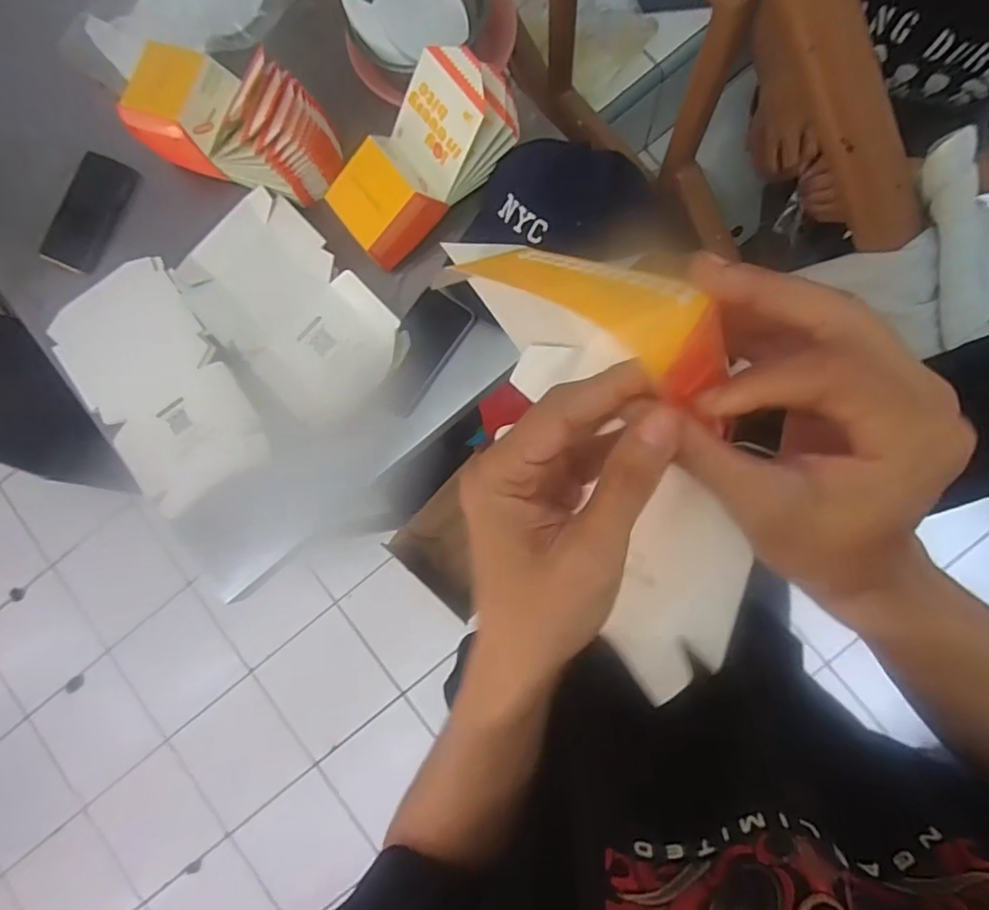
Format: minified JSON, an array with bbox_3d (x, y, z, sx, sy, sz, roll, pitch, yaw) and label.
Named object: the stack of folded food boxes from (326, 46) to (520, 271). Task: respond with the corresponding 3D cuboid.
[{"bbox_3d":[-0.082,-0.345,0.615,0.236,0.095,0.114,-42,83,1],"label":"stack of folded food boxes"}]

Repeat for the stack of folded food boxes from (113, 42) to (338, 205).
[{"bbox_3d":[-0.314,-0.398,0.654,0.242,0.113,0.118,21,88,7],"label":"stack of folded food boxes"}]

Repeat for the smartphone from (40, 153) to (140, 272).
[{"bbox_3d":[-0.548,-0.327,0.737,0.082,0.014,0.158,29,94,1],"label":"smartphone"}]

